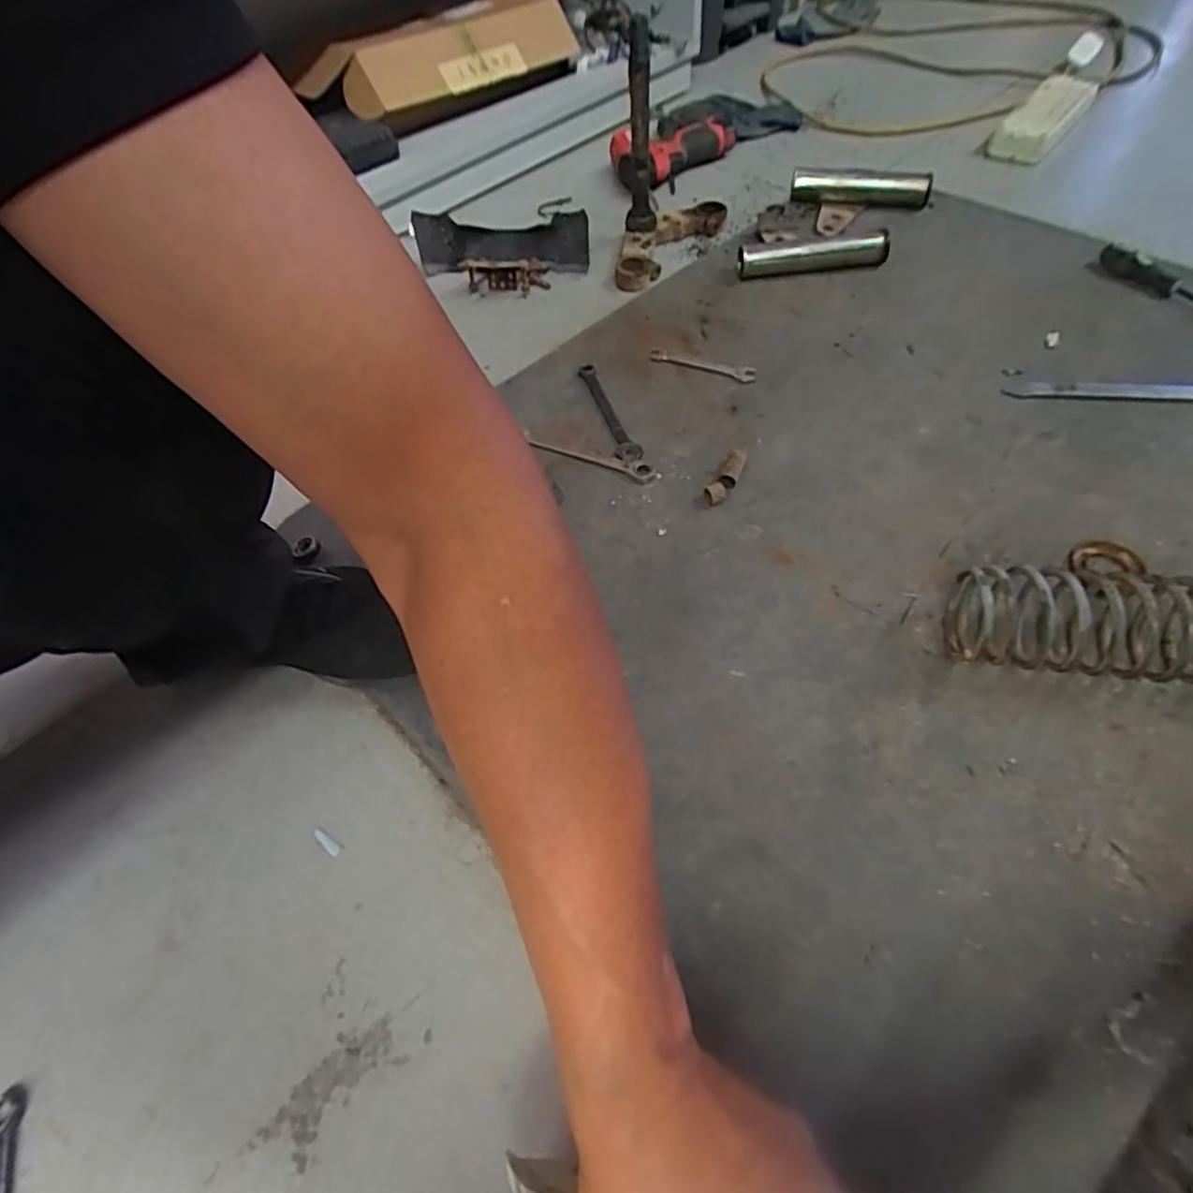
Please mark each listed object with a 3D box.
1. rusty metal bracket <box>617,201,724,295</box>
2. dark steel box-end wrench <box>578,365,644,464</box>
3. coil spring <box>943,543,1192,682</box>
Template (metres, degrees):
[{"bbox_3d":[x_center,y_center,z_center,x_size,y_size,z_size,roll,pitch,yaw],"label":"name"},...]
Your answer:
[{"bbox_3d":[0.079,-0.466,0.868,0.091,0.032,0.178,30,63,22],"label":"rusty metal bracket"},{"bbox_3d":[0.011,-0.197,0.692,0.024,0.009,0.161,-16,56,-6],"label":"dark steel box-end wrench"},{"bbox_3d":[0.376,0.020,0.477,0.218,0.077,0.077,1,56,6],"label":"coil spring"}]

